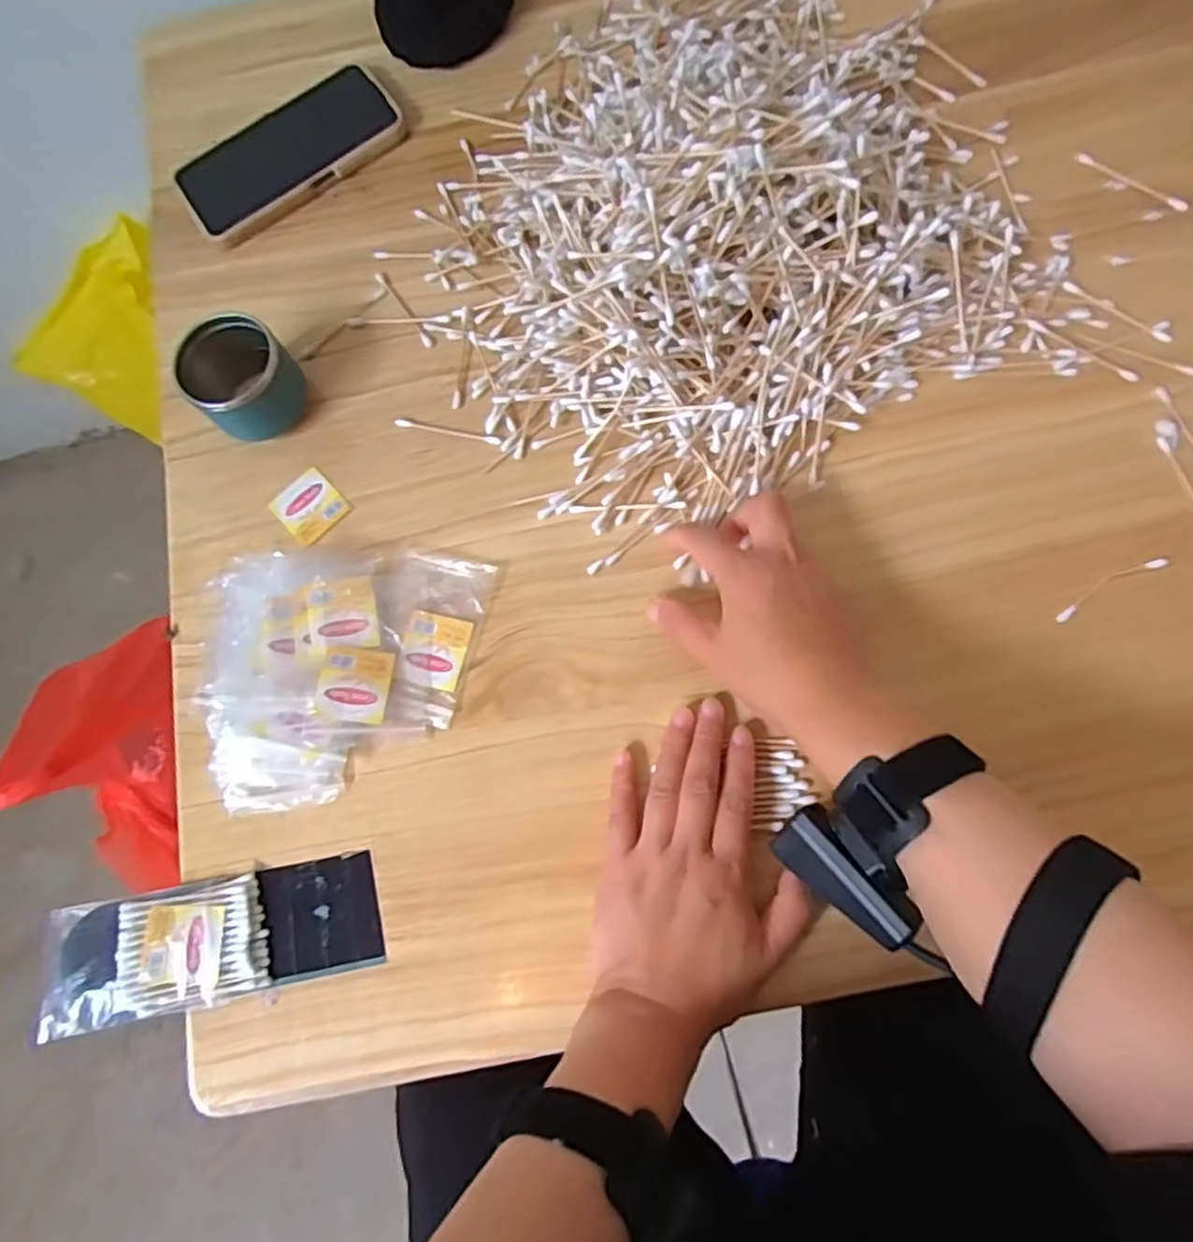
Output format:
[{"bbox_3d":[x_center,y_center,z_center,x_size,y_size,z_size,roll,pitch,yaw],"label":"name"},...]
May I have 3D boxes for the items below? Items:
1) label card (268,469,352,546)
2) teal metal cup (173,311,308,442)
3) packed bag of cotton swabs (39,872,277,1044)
[{"bbox_3d":[-0.179,-0.071,0.448,0.039,0.008,0.046,-43,75,-12],"label":"label card"},{"bbox_3d":[-0.217,-0.147,0.441,0.052,0.053,0.065,38,82,13],"label":"teal metal cup"},{"bbox_3d":[-0.237,0.178,0.382,0.116,0.011,0.062,-13,76,3],"label":"packed bag of cotton swabs"}]

